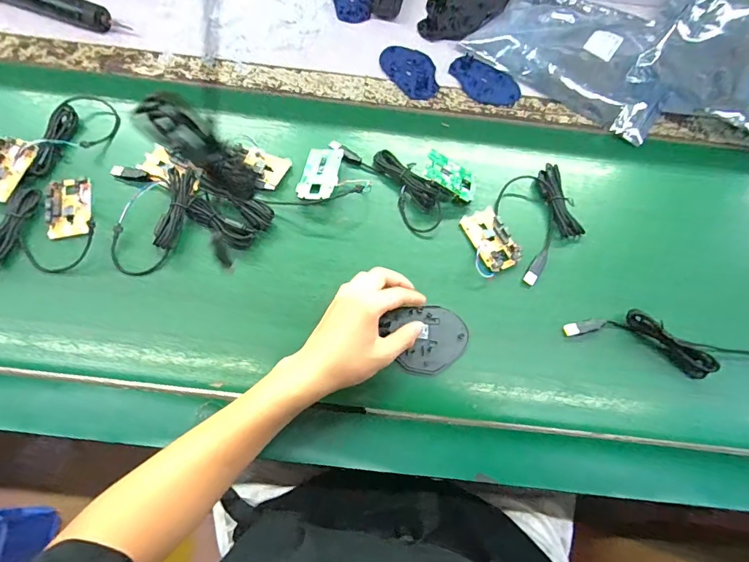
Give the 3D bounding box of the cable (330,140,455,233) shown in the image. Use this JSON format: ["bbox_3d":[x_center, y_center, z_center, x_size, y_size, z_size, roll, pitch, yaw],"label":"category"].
[{"bbox_3d":[0.024,-0.137,0.523,0.064,0.026,0.171,-39,75,-16],"label":"cable"}]

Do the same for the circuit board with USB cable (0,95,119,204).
[{"bbox_3d":[-0.400,-0.164,0.508,0.064,0.028,0.178,33,70,10],"label":"circuit board with USB cable"}]

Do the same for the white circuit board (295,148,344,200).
[{"bbox_3d":[-0.067,-0.134,0.514,0.045,0.010,0.082,6,62,3],"label":"white circuit board"}]

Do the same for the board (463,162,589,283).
[{"bbox_3d":[0.184,-0.069,0.507,0.165,0.017,0.108,-39,75,-16],"label":"board"}]

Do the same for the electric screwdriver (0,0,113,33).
[{"bbox_3d":[-0.482,-0.411,0.604,0.212,0.024,0.045,23,69,6],"label":"electric screwdriver"}]

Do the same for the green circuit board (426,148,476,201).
[{"bbox_3d":[0.096,-0.128,0.510,0.073,0.007,0.042,27,62,-23],"label":"green circuit board"}]

